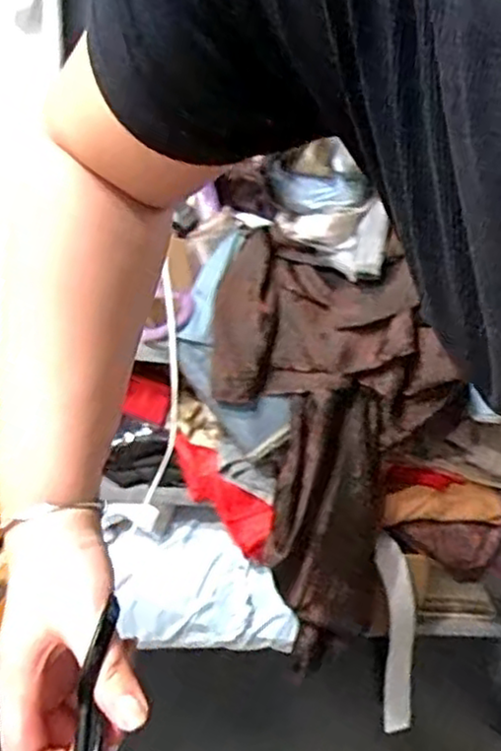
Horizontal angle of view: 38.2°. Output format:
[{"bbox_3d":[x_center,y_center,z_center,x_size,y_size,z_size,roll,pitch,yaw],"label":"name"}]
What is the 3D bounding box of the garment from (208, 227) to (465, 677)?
[{"bbox_3d":[0.105,0.125,1.116,0.344,0.579,0.178,9,18,10],"label":"garment"}]

